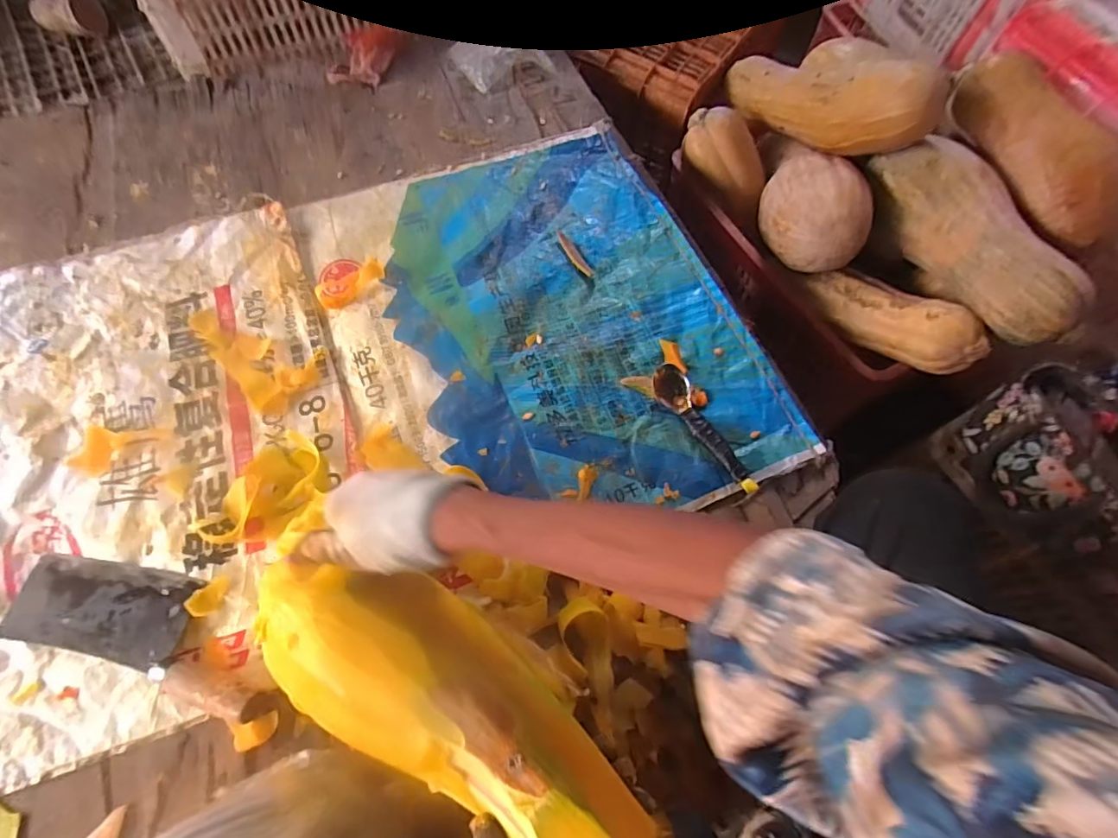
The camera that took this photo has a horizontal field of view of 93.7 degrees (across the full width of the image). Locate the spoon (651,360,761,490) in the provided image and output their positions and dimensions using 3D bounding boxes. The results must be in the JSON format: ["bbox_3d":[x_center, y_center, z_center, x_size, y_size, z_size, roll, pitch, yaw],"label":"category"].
[{"bbox_3d":[0.159,0.010,0.572,0.037,0.026,0.162,-28,69,-14],"label":"spoon"}]

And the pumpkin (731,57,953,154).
[{"bbox_3d":[0.378,-0.469,0.766,0.100,0.105,0.367,-21,42,-11],"label":"pumpkin"}]

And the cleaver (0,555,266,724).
[{"bbox_3d":[-0.379,0.183,0.473,0.266,0.026,0.087,15,65,5],"label":"cleaver"}]

